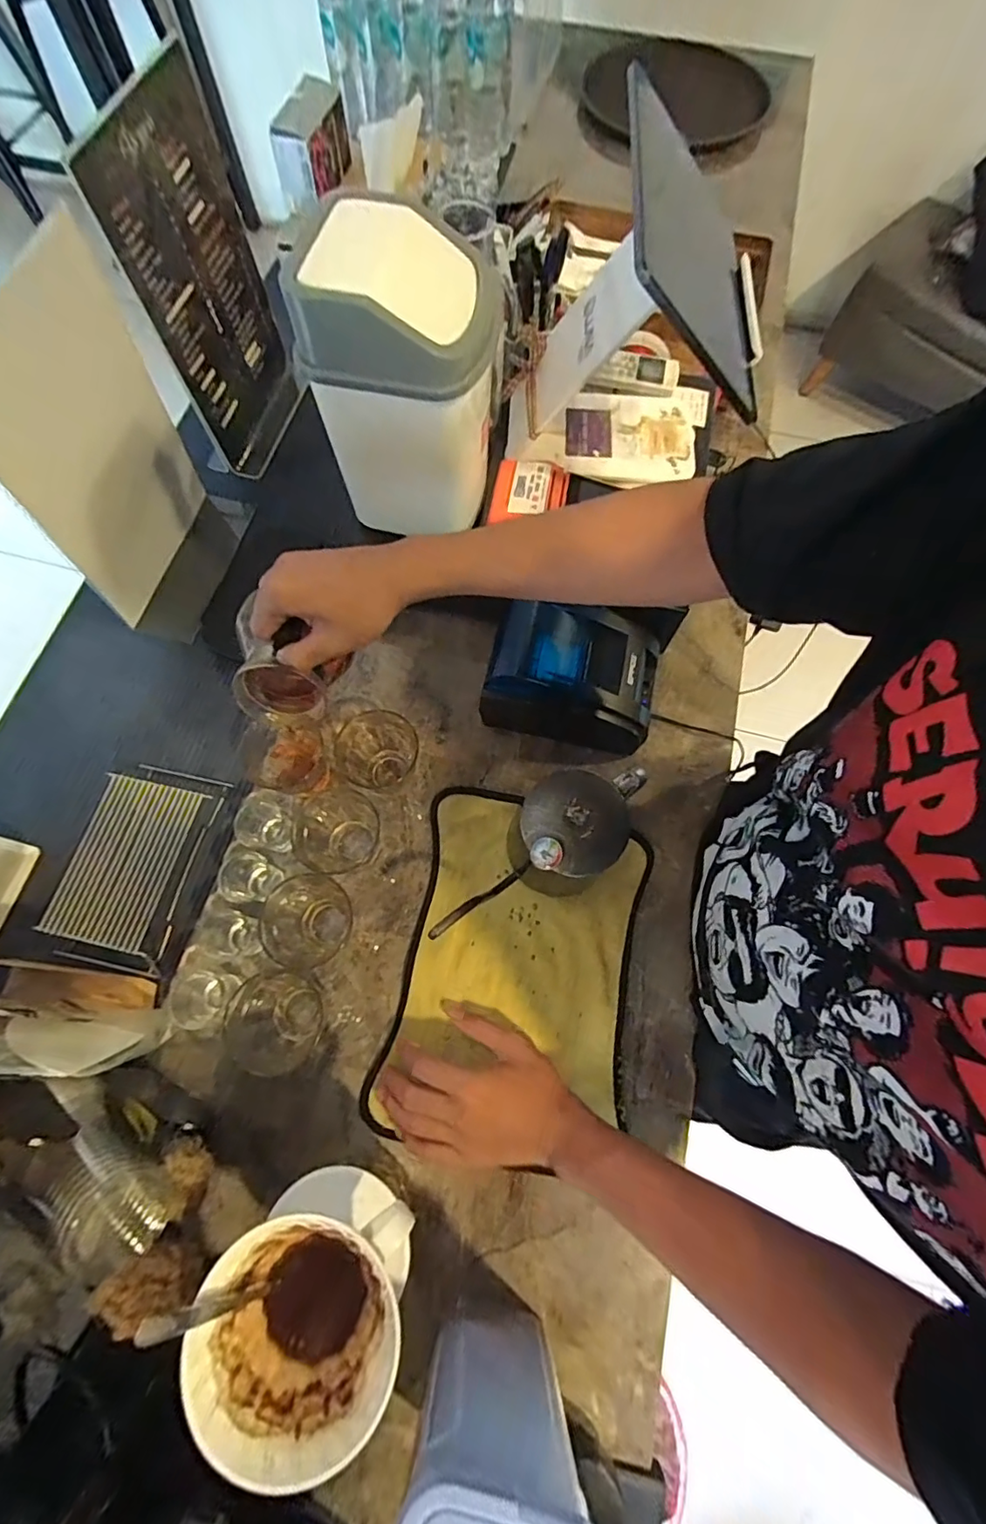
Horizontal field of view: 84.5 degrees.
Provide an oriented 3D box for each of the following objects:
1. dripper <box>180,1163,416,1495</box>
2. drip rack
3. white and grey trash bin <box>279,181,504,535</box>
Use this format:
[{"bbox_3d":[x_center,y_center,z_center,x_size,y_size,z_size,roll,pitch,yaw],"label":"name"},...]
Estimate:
[{"bbox_3d":[-0.109,0.331,0.334,0.108,0.091,0.105,0,71,-1],"label":"dripper"},{"bbox_3d":[-0.342,0.092,0.532,0.104,0.054,0.185,12,70,5],"label":"drip rack"},{"bbox_3d":[-0.071,-0.316,0.472,0.139,0.206,0.120,9,71,2],"label":"white and grey trash bin"}]

